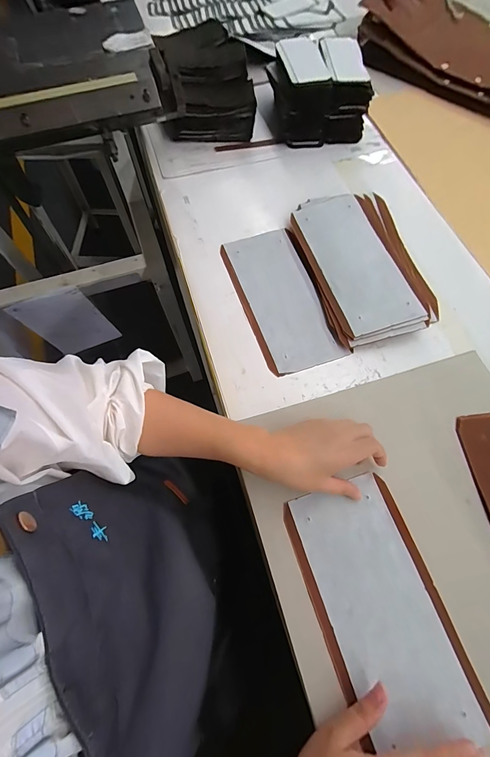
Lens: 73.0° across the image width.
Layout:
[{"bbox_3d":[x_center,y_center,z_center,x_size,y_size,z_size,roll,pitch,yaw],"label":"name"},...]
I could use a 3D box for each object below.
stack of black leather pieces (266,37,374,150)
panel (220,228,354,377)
[{"bbox_3d":[0.136,-0.546,0.619,0.164,0.079,0.168,-3,67,0],"label":"stack of black leather pieces"},{"bbox_3d":[0.052,-0.127,0.504,0.114,0.013,0.249,-19,68,-6],"label":"panel"}]

